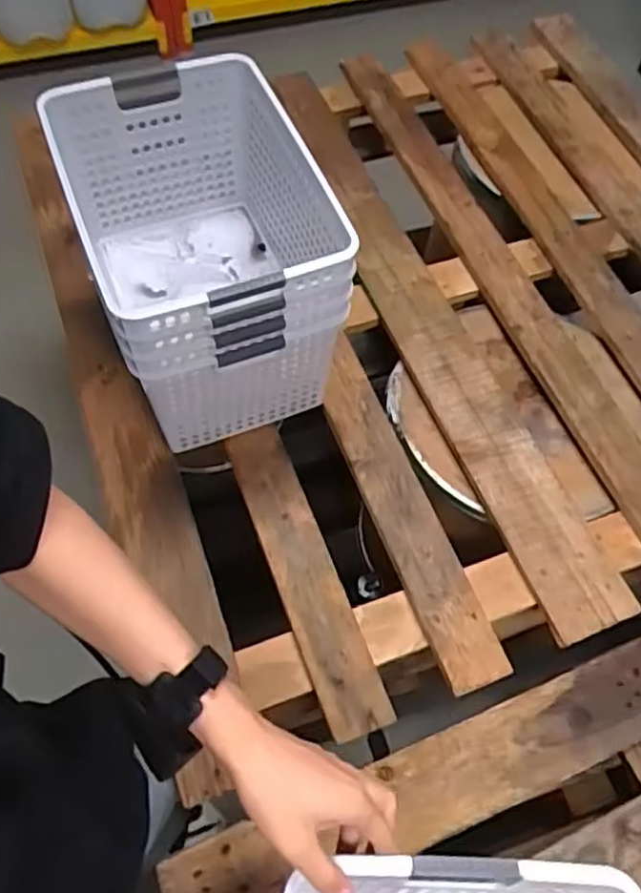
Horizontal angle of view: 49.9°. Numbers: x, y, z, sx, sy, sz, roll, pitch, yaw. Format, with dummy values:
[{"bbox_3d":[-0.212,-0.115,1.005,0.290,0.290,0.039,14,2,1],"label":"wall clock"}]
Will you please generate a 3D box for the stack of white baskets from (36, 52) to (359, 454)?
[{"bbox_3d":[-0.146,-0.236,0.842,0.249,0.269,0.362,-20,65,-12],"label":"stack of white baskets"}]

